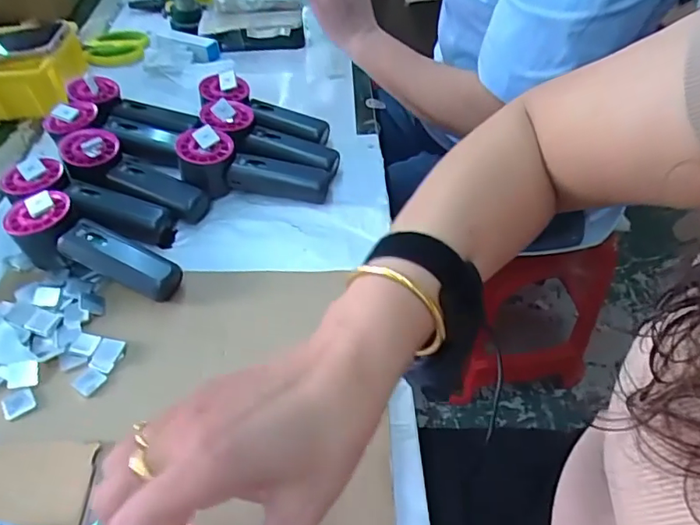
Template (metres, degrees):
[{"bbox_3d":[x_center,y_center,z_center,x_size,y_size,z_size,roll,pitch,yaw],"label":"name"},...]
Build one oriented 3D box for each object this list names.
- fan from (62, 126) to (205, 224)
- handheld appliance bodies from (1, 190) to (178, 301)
[{"bbox_3d":[-0.218,-0.090,0.538,0.160,0.042,0.069,26,51,3],"label":"fan"},{"bbox_3d":[-0.230,-0.010,0.473,0.158,0.056,0.056,22,51,18],"label":"handheld appliance bodies"}]

